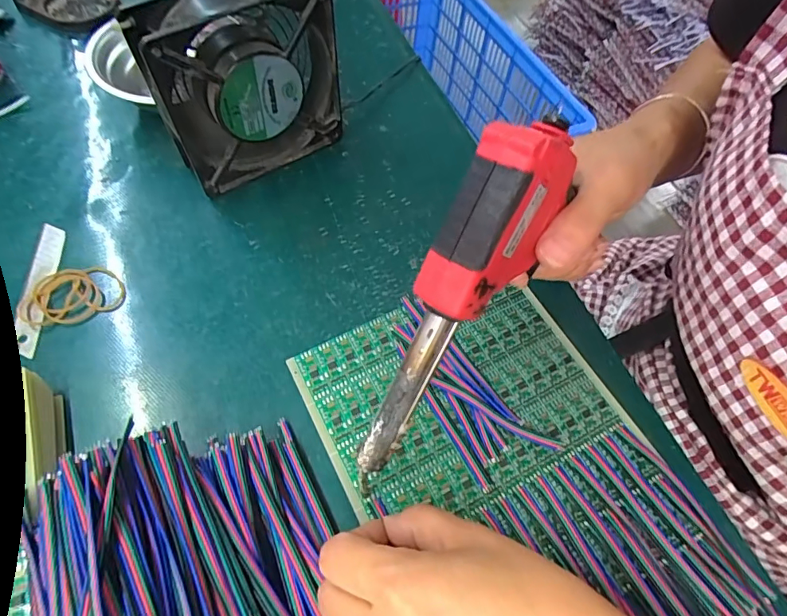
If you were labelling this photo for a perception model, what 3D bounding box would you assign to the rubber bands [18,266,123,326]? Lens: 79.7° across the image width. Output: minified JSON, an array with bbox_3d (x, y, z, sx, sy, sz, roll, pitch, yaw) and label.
[{"bbox_3d":[-0.208,-0.008,0.304,0.062,0.006,0.039,-14,62,-11],"label":"rubber bands"}]

